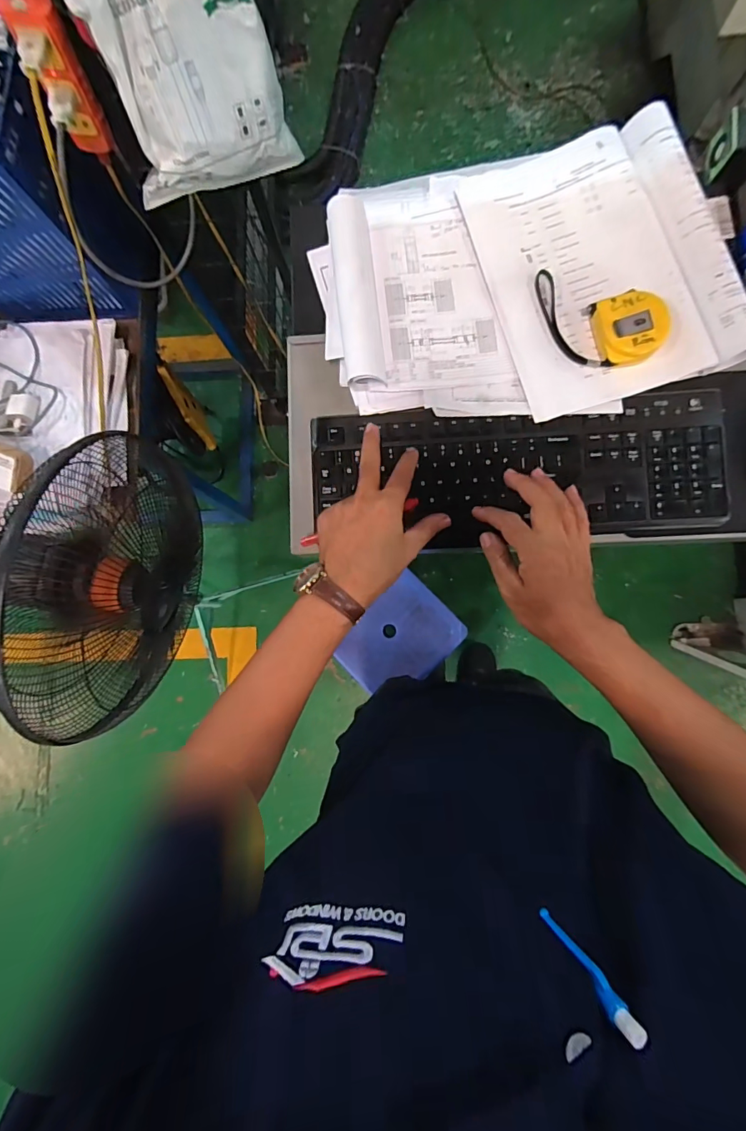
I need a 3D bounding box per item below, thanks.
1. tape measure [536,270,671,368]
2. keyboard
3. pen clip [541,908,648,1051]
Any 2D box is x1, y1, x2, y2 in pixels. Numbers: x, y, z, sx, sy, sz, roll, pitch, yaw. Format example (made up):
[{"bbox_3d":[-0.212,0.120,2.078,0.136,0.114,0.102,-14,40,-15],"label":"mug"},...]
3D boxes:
[{"bbox_3d":[0.235,-0.262,0.467,0.140,0.031,0.083,24,86,6],"label":"tape measure"},{"bbox_3d":[0.155,-0.105,0.490,0.443,0.024,0.161,1,84,4],"label":"keyboard"},{"bbox_3d":[0.090,0.168,0.185,0.007,0.053,0.007,39,87,-20],"label":"pen clip"}]

